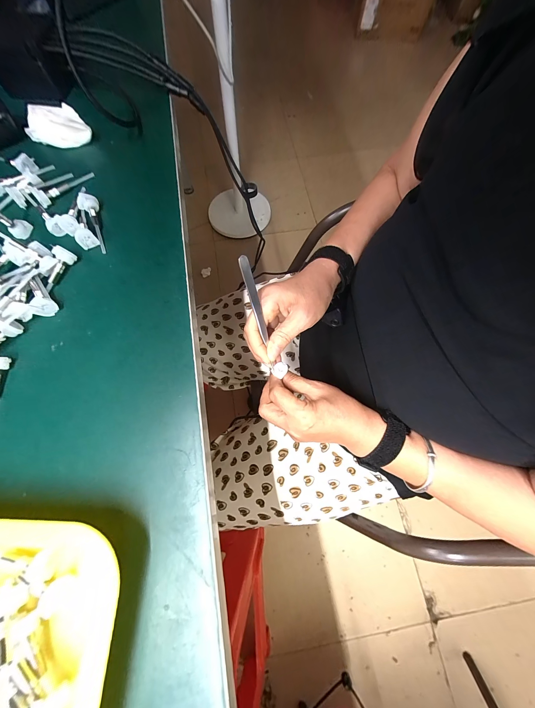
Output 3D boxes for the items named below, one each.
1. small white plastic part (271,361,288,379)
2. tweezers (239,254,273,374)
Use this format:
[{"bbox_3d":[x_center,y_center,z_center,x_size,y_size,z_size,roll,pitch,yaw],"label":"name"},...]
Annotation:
[{"bbox_3d":[0.015,0.018,0.290,0.016,0.004,0.017,35,75,10],"label":"small white plastic part"},{"bbox_3d":[-0.008,-0.034,0.256,0.009,0.132,0.004,-19,32,-7],"label":"tweezers"}]

